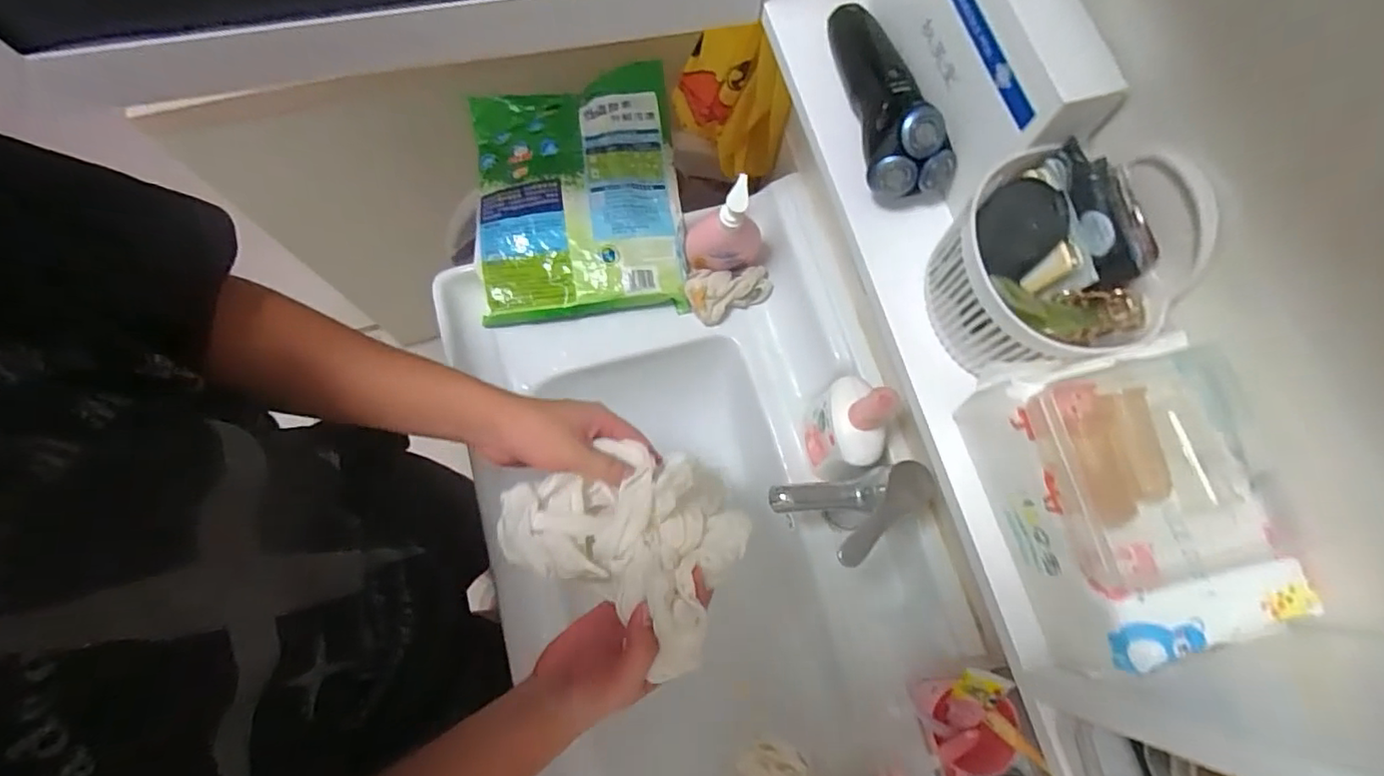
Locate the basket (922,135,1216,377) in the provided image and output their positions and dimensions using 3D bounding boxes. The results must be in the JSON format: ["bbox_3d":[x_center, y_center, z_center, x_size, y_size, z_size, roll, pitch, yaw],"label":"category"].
[{"bbox_3d":[0.203,-0.071,0.355,0.108,0.106,0.119,-10,75,-4],"label":"basket"}]

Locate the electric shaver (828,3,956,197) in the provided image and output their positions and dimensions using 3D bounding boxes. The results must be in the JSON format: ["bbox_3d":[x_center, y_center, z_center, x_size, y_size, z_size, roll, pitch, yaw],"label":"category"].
[{"bbox_3d":[0.137,-0.207,0.417,0.057,0.049,0.157,-7,75,-4],"label":"electric shaver"}]

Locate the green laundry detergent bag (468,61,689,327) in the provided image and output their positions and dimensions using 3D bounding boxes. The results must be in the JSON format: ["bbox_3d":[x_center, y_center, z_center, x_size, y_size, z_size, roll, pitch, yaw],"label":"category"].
[{"bbox_3d":[-0.147,-0.252,0.781,0.254,0.055,0.328,-7,75,-4],"label":"green laundry detergent bag"}]

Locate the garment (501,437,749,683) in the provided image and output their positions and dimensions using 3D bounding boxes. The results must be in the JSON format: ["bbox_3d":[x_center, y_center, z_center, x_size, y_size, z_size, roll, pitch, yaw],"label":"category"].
[{"bbox_3d":[-0.048,0.110,0.490,0.178,0.110,0.145,34,77,7],"label":"garment"}]

